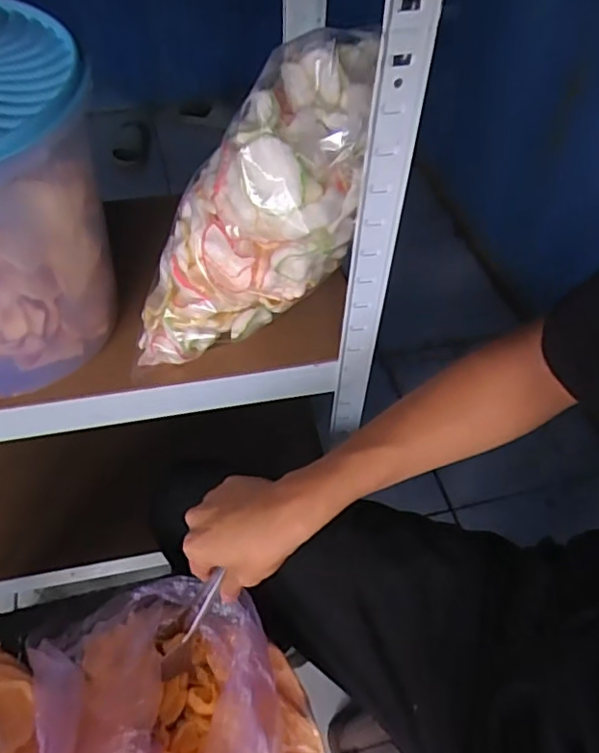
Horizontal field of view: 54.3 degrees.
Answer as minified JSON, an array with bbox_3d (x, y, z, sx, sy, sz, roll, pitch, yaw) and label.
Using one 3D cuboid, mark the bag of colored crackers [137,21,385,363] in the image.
[{"bbox_3d":[-0.032,-0.120,0.483,0.119,0.312,0.118,13,43,-35],"label":"bag of colored crackers"}]

